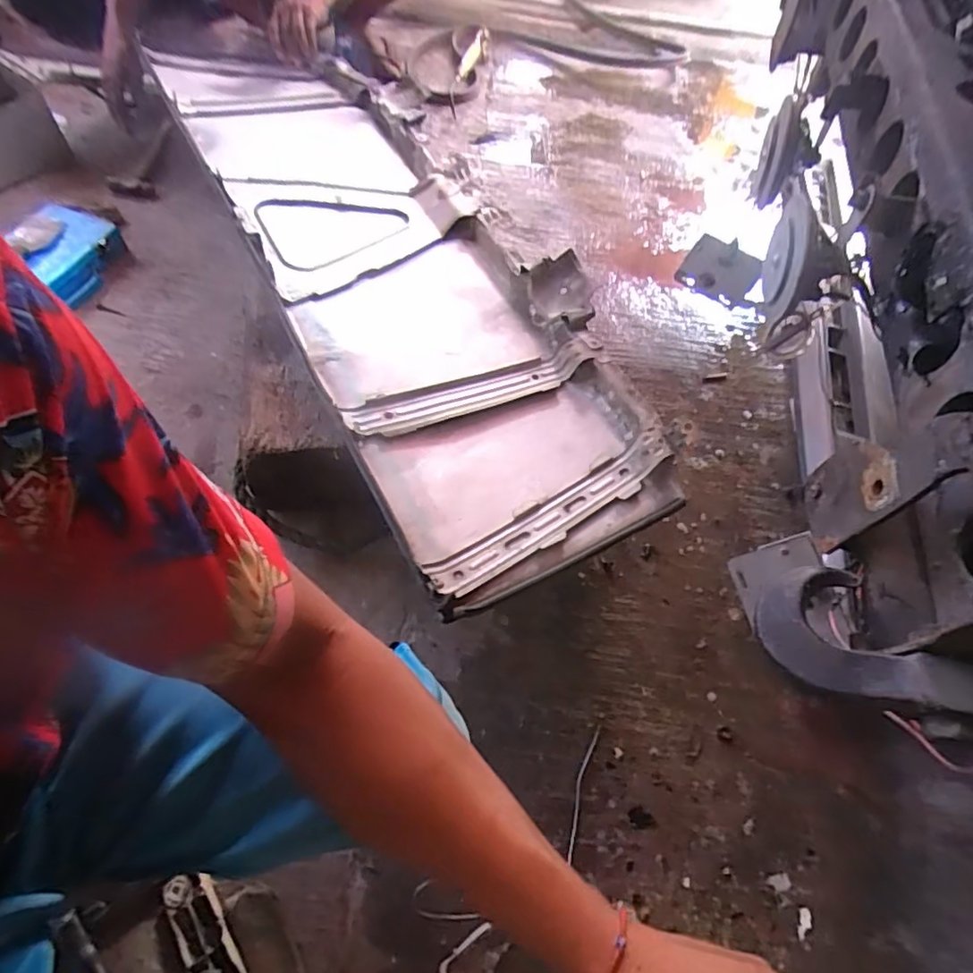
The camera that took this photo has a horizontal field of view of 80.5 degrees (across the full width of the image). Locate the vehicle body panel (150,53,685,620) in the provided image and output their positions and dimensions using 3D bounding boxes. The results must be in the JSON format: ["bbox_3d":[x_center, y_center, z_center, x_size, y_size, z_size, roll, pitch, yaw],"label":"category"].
[{"bbox_3d":[-0.165,-0.384,0.947,0.422,0.095,1.225,-19,59,-25],"label":"vehicle body panel"}]

